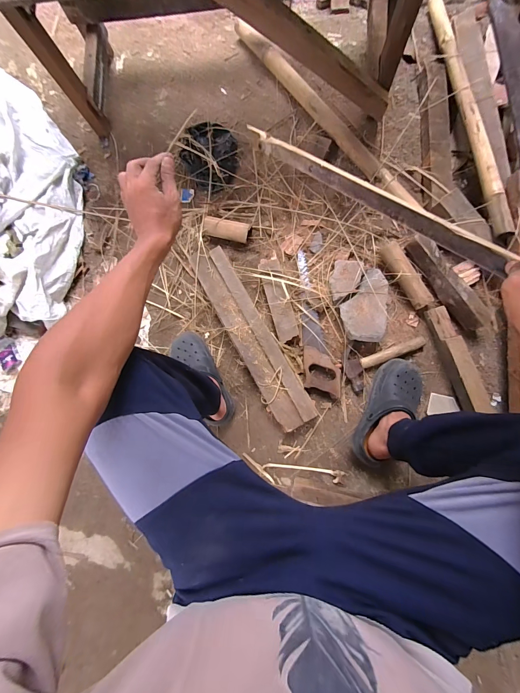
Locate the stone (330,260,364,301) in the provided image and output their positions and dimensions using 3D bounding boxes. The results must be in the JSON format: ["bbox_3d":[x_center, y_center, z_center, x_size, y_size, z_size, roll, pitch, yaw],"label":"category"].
[{"bbox_3d":[0.222,-0.173,0.785,0.072,0.022,0.102,11,85,8],"label":"stone"}]

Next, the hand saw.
[{"bbox_3d":[0.148,-0.069,0.835,0.091,0.041,0.421,-8,83,6],"label":"hand saw"}]

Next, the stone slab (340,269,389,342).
[{"bbox_3d":[0.264,-0.104,0.765,0.108,0.029,0.176,4,84,7],"label":"stone slab"}]

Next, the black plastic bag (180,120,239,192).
[{"bbox_3d":[-0.141,-0.562,0.880,0.168,0.097,0.171,34,88,9],"label":"black plastic bag"}]

